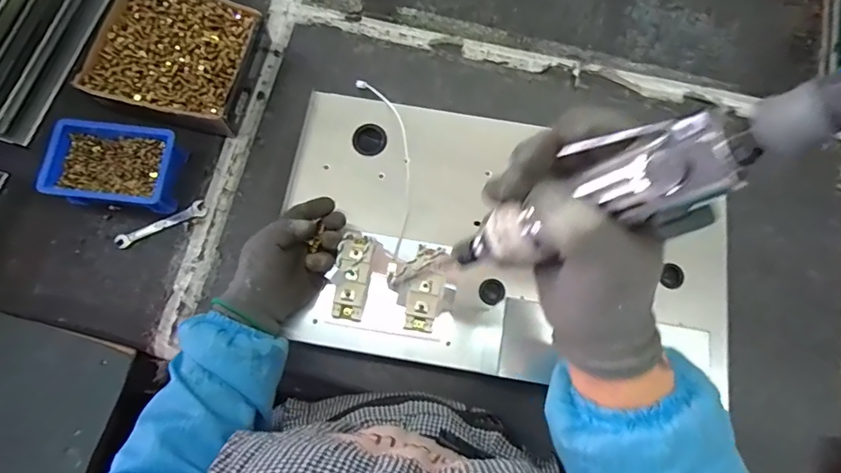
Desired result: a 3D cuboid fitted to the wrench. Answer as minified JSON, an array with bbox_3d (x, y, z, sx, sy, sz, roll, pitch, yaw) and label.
[{"bbox_3d":[-0.340,-0.016,0.619,0.120,0.008,0.021,-23,77,-5],"label":"wrench"}]

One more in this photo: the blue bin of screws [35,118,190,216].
[{"bbox_3d":[-0.386,-0.089,0.604,0.151,0.048,0.102,6,77,2],"label":"blue bin of screws"}]

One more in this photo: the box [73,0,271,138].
[{"bbox_3d":[-0.326,-0.244,0.648,0.203,0.053,0.188,16,77,4],"label":"box"}]

